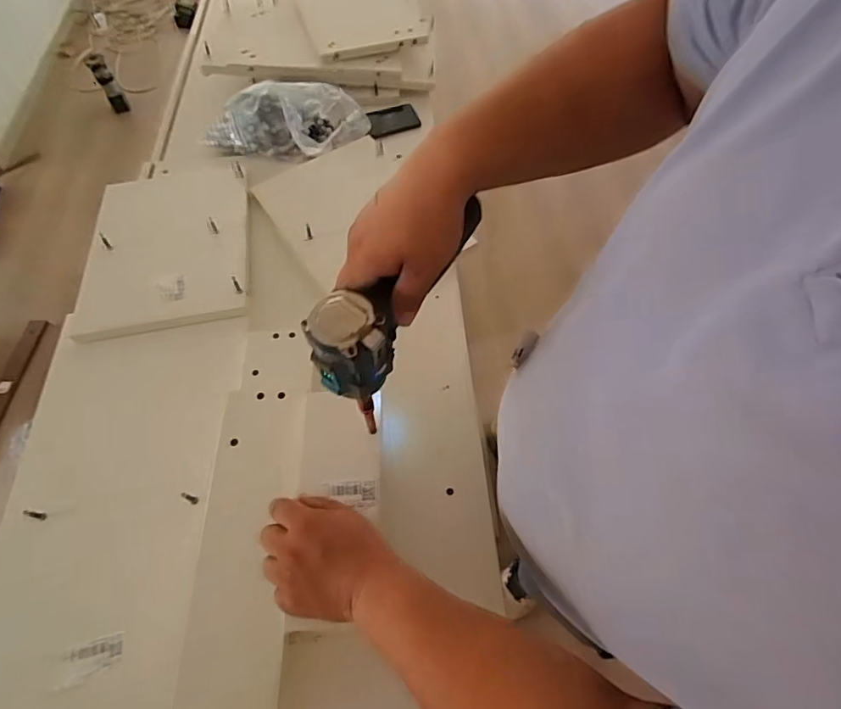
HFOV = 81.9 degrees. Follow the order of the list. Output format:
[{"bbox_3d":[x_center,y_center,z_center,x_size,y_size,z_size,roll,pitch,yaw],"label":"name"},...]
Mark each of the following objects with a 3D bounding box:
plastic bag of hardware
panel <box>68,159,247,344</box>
[{"bbox_3d":[-0.275,-0.427,0.913,0.316,0.141,0.103,1,59,18],"label":"plastic bag of hardware"},{"bbox_3d":[-0.429,-0.206,0.815,0.262,0.012,0.381,-9,60,-3],"label":"panel"}]

